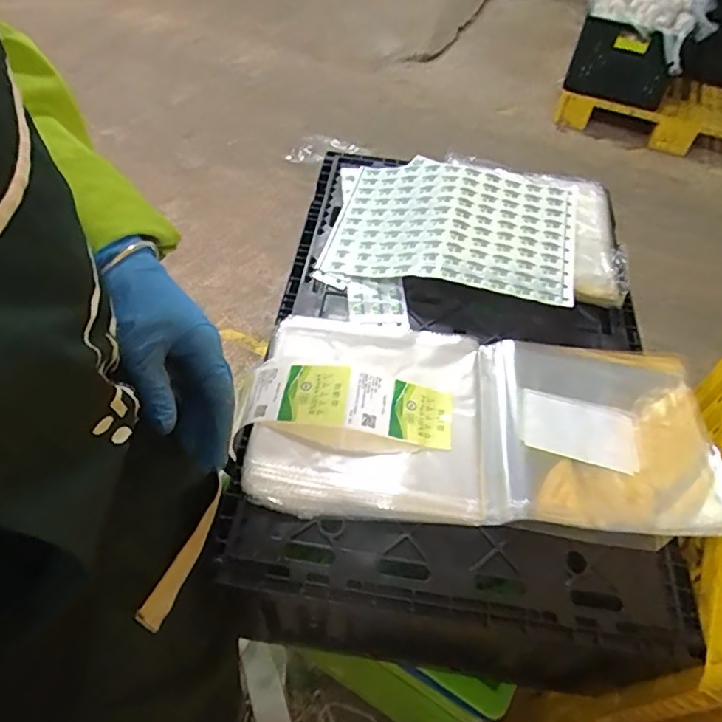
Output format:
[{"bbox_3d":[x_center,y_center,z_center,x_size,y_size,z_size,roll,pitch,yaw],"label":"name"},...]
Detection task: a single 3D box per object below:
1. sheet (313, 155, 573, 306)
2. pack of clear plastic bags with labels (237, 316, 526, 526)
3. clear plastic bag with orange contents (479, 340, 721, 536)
[{"bbox_3d":[0.107,-0.169,0.685,0.281,0.029,0.207,11,53,5],"label":"sheet"},{"bbox_3d":[0.020,0.045,0.532,0.251,0.037,0.208,7,53,2],"label":"pack of clear plastic bags with labels"},{"bbox_3d":[0.228,0.065,0.533,0.222,0.021,0.190,6,53,1],"label":"clear plastic bag with orange contents"}]

